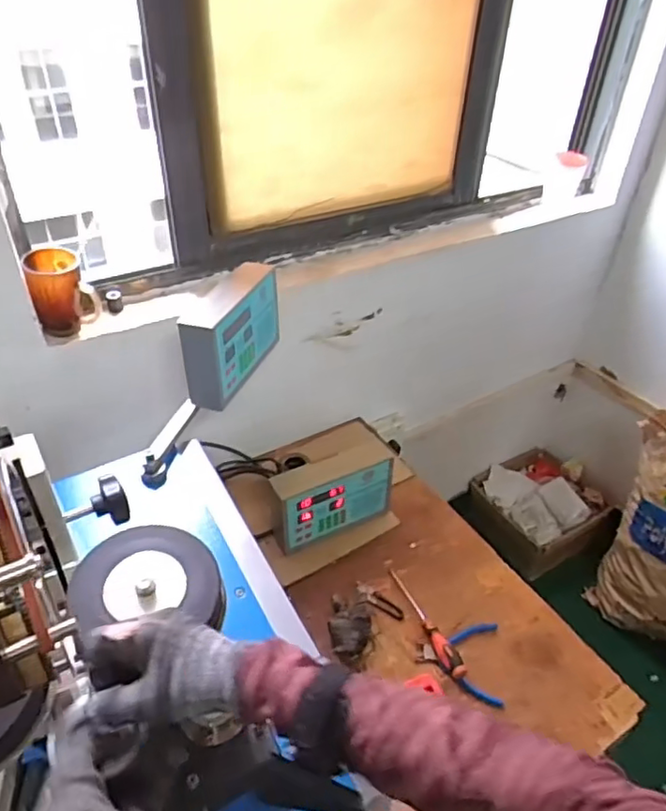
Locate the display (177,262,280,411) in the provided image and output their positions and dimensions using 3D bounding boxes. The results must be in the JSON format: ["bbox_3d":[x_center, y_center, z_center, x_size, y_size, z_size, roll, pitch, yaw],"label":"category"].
[{"bbox_3d":[-0.166,-0.120,0.974,0.074,0.143,0.220,13,40,13],"label":"display"}]

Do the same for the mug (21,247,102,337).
[{"bbox_3d":[-0.410,-0.168,0.932,0.091,0.129,0.068,-10,41,-15],"label":"mug"}]

